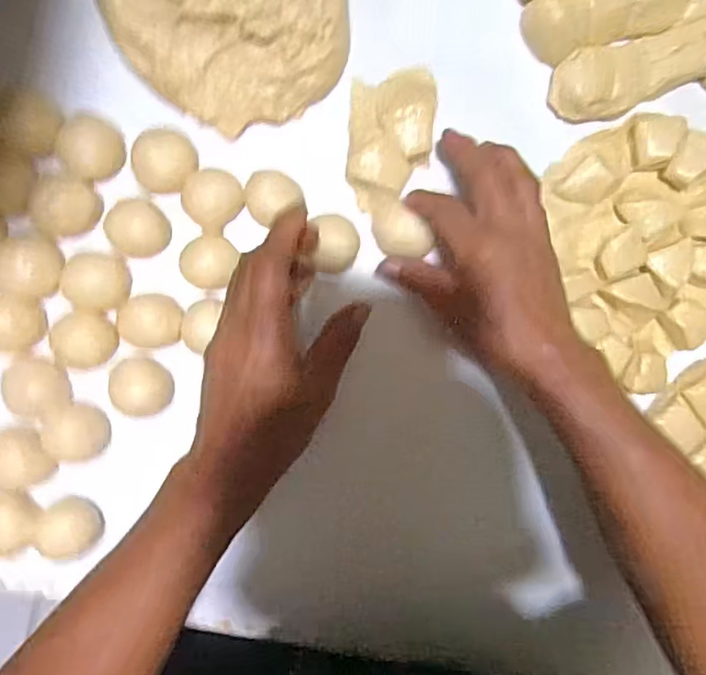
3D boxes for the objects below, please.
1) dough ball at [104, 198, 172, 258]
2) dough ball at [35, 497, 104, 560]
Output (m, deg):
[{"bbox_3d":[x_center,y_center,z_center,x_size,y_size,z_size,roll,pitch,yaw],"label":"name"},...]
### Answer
[{"bbox_3d":[-0.154,-0.078,0.438,0.042,0.025,0.039,-1,95,-7],"label":"dough ball"},{"bbox_3d":[-0.211,0.143,0.457,0.043,0.033,0.038,41,89,-9],"label":"dough ball"}]

